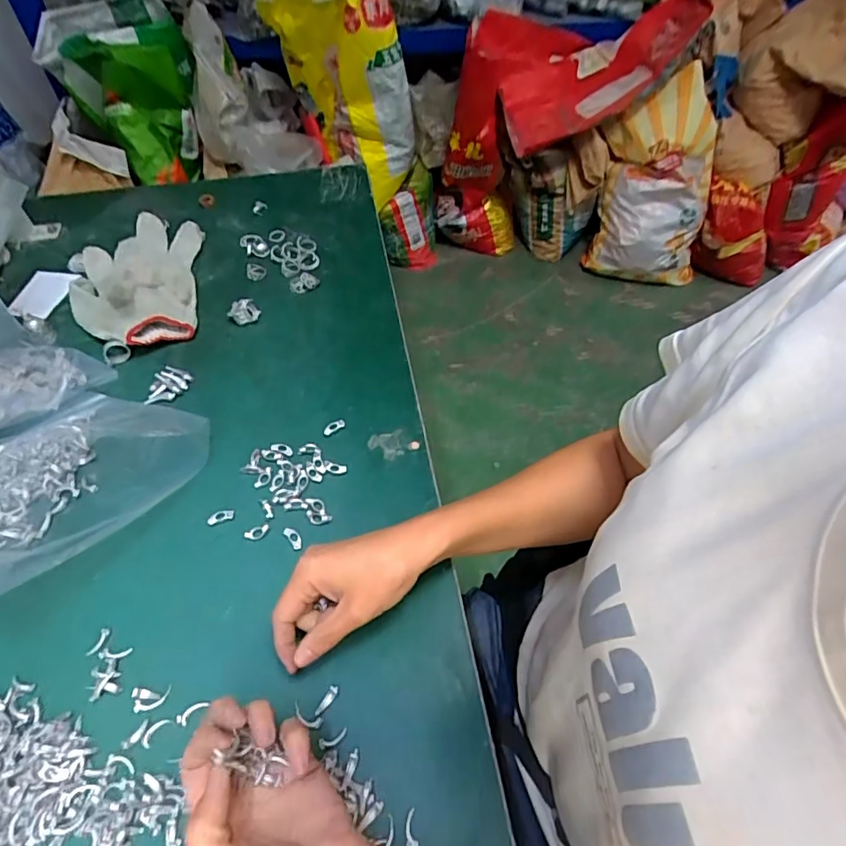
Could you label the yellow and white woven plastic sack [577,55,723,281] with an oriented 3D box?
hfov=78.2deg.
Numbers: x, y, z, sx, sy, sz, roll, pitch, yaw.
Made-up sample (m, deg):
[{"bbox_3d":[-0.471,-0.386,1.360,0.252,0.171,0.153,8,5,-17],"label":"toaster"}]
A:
[{"bbox_3d":[0.694,-0.718,1.602,0.332,0.603,0.167,0,28,3],"label":"yellow and white woven plastic sack"}]

